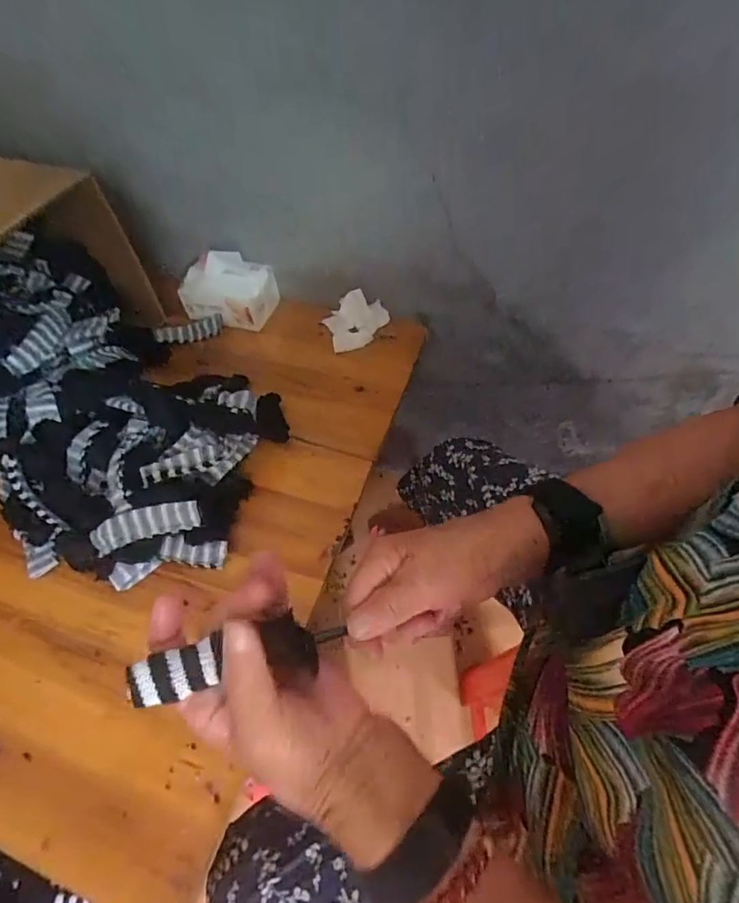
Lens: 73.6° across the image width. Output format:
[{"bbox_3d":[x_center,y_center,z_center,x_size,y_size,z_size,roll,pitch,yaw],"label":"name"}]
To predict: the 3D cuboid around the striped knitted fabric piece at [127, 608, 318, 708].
[{"bbox_3d":[-0.078,0.114,0.271,0.097,0.011,0.037,3,50,-29],"label":"striped knitted fabric piece"}]

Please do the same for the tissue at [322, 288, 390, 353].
[{"bbox_3d":[-0.022,-0.207,0.774,0.104,0.050,0.081,-4,55,2],"label":"tissue"}]

